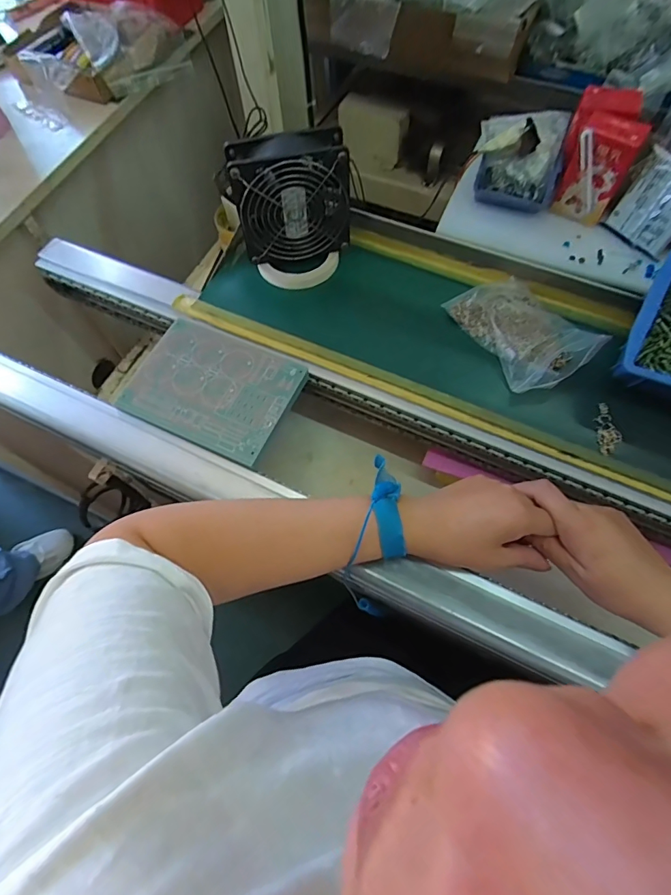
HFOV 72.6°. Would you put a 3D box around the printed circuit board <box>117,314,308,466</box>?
[{"bbox_3d":[-0.129,-0.065,0.479,0.166,0.007,0.122,23,69,13],"label":"printed circuit board"}]

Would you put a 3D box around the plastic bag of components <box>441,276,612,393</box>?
[{"bbox_3d":[0.196,-0.122,0.478,0.094,0.027,0.133,-27,67,-9],"label":"plastic bag of components"}]

